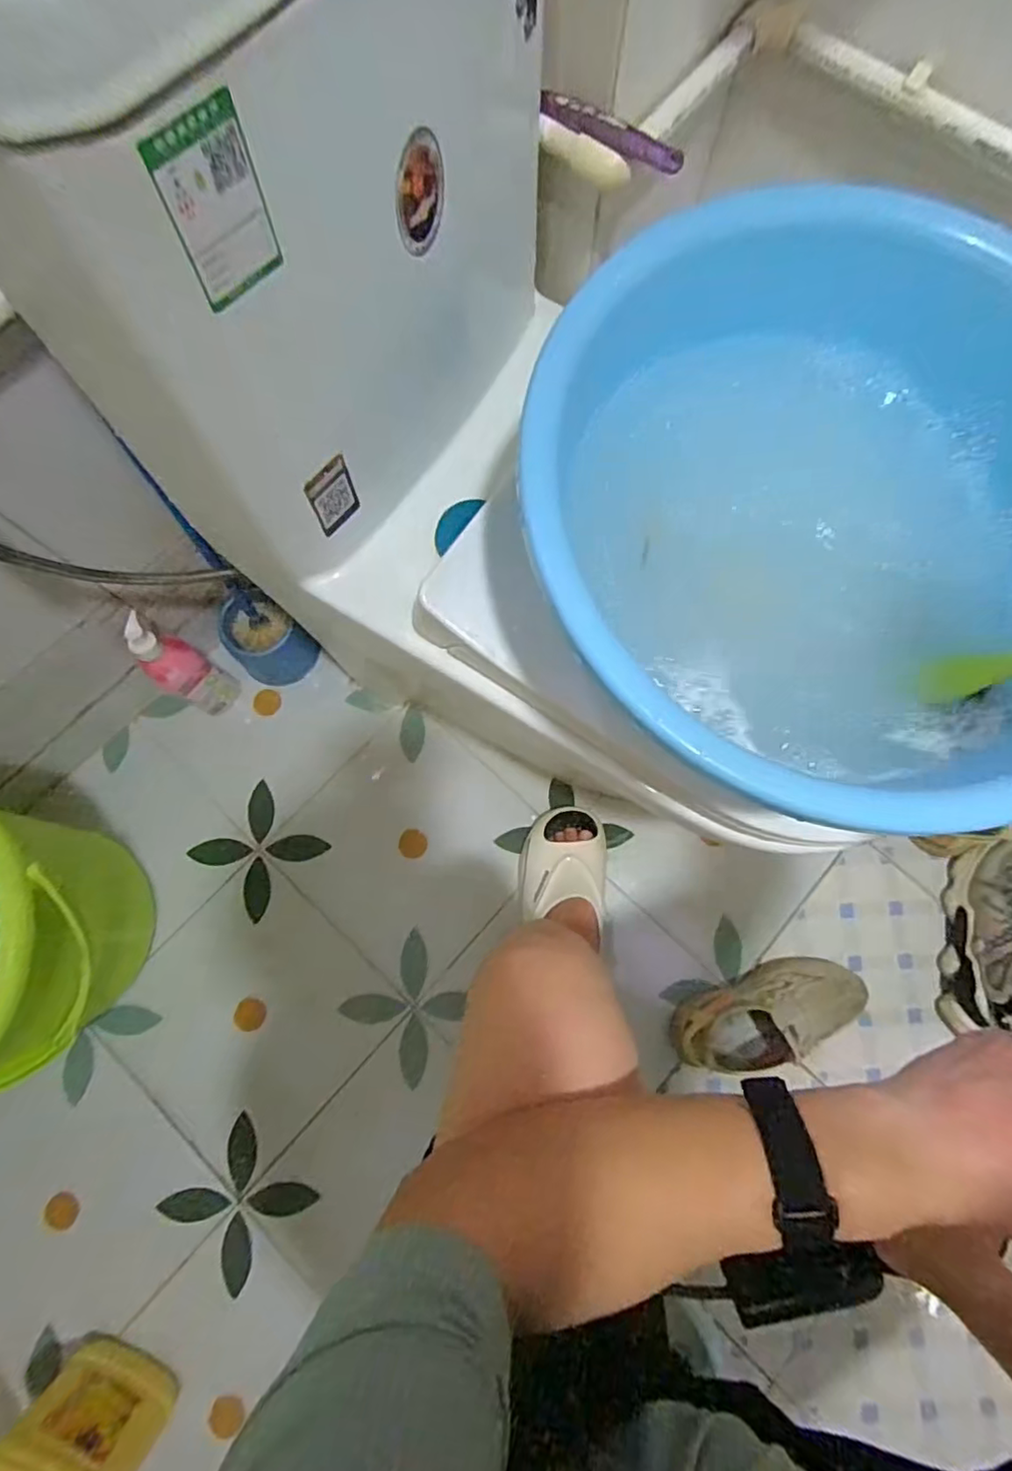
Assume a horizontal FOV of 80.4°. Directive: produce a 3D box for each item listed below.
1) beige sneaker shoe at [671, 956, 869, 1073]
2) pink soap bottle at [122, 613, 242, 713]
[{"bbox_3d":[0.340,0.350,0.754,0.253,0.101,0.089,-14,78,-3],"label":"beige sneaker shoe"},{"bbox_3d":[-0.411,-0.083,0.762,0.045,0.205,0.059,31,79,7],"label":"pink soap bottle"}]

